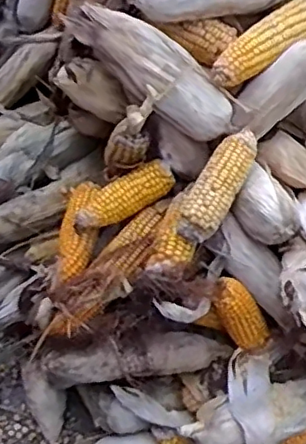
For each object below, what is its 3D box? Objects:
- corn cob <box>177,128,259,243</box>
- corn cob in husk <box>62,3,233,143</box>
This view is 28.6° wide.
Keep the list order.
[{"bbox_3d":[0.069,-0.038,0.631,0.041,0.046,0.131,27,66,13],"label":"corn cob"},{"bbox_3d":[0.000,-0.164,0.643,0.204,0.046,0.060,39,67,-2],"label":"corn cob in husk"}]

